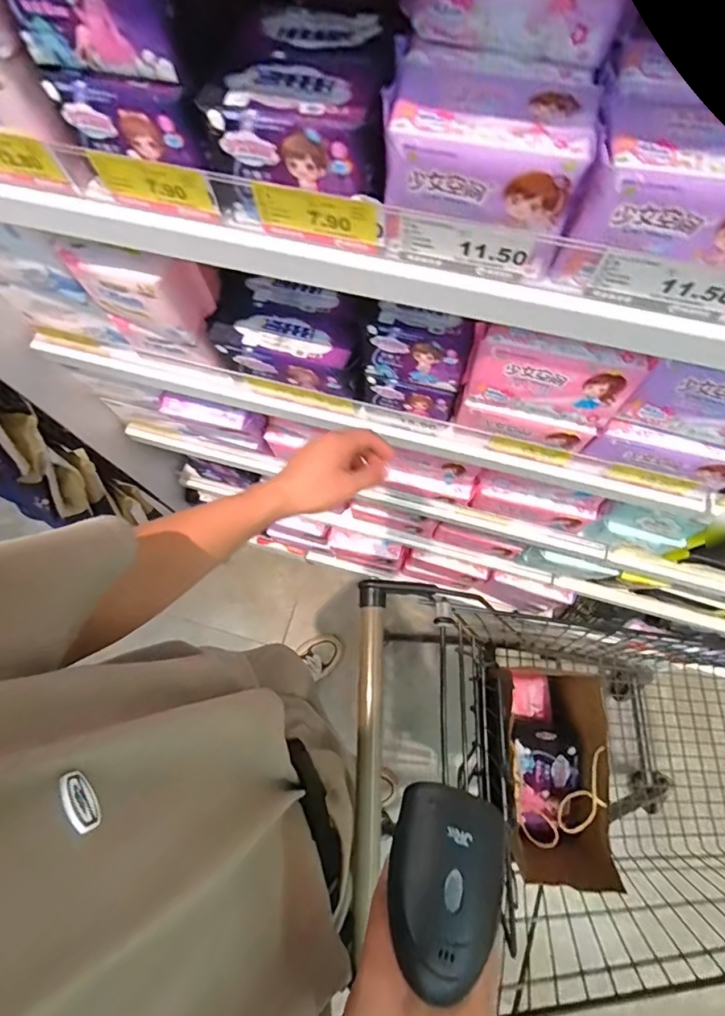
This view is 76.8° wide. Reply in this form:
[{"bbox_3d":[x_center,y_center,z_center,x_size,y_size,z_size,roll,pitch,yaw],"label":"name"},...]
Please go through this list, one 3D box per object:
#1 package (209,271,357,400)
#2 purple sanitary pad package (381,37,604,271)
[{"bbox_3d":[-0.084,-0.200,0.530,0.162,0.062,0.093,17,73,7],"label":"package"},{"bbox_3d":[0.078,-0.221,0.294,0.126,0.073,0.074,15,72,7],"label":"purple sanitary pad package"}]

